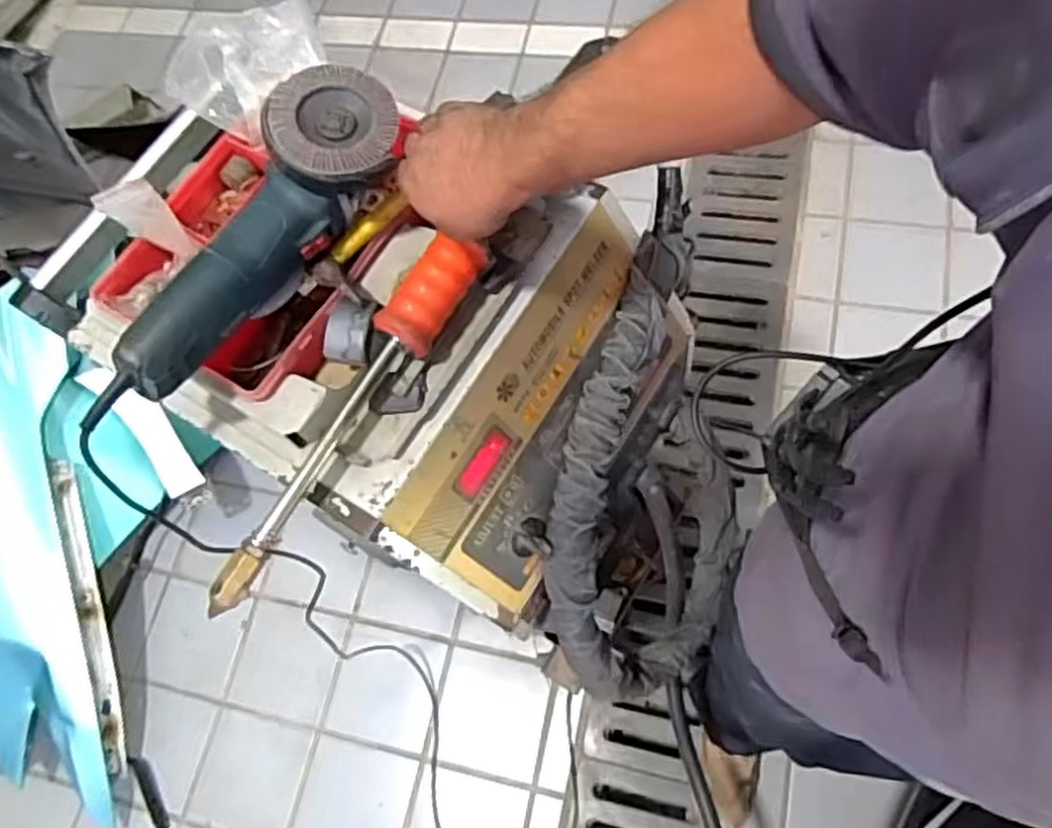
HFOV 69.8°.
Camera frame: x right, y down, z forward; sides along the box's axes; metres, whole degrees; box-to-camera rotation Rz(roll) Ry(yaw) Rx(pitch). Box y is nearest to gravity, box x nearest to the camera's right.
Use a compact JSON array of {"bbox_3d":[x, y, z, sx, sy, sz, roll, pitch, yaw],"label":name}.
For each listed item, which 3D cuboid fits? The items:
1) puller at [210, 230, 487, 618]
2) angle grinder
[{"bbox_3d":[-0.140,-0.002,0.605,0.051,0.047,0.345,29,80,12],"label":"puller"},{"bbox_3d":[-0.214,-0.128,0.589,0.094,0.076,0.327,35,85,14],"label":"angle grinder"}]

